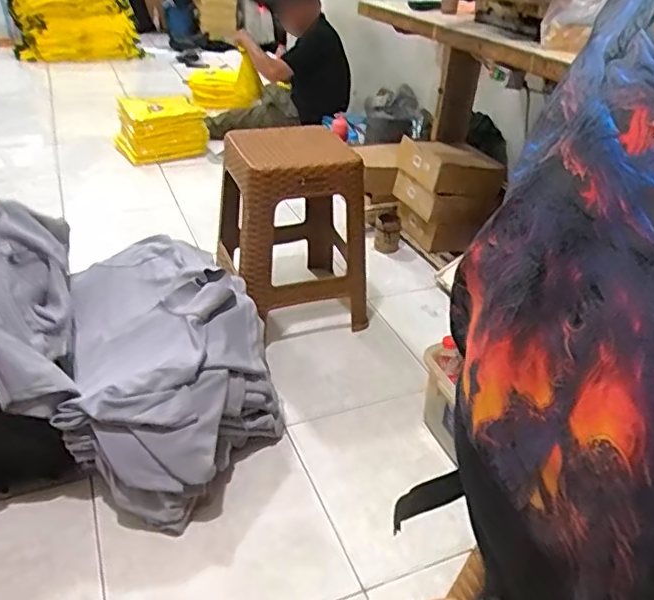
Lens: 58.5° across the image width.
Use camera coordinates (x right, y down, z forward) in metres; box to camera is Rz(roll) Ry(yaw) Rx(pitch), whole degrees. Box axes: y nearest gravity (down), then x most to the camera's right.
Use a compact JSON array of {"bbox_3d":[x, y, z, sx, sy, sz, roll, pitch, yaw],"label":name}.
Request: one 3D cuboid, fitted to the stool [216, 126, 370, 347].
[{"bbox_3d":[-0.081,-0.180,1.473,0.343,0.423,0.353,-9,35,-18],"label":"stool"}]

